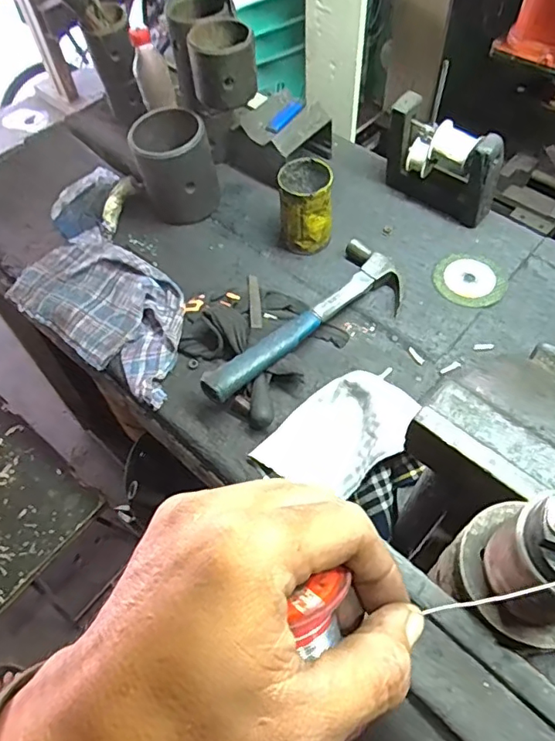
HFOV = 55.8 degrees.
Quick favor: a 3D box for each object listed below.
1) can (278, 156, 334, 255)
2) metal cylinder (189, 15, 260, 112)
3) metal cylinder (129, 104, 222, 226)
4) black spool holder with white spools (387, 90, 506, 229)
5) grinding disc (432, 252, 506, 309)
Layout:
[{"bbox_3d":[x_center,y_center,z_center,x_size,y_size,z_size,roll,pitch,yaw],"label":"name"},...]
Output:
[{"bbox_3d":[0.040,-0.235,0.753,0.072,0.117,0.077,-1,58,2],"label":"can"},{"bbox_3d":[-0.074,-0.422,0.723,0.086,0.082,0.089,-11,58,-4],"label":"metal cylinder"},{"bbox_3d":[-0.150,-0.305,0.795,0.114,0.142,0.107,-11,58,-4],"label":"metal cylinder"},{"bbox_3d":[0.233,-0.296,0.758,0.042,0.142,0.174,-38,64,-19],"label":"black spool holder with white spools"},{"bbox_3d":[0.272,-0.131,0.738,0.096,0.008,0.096,-1,58,2],"label":"grinding disc"}]

